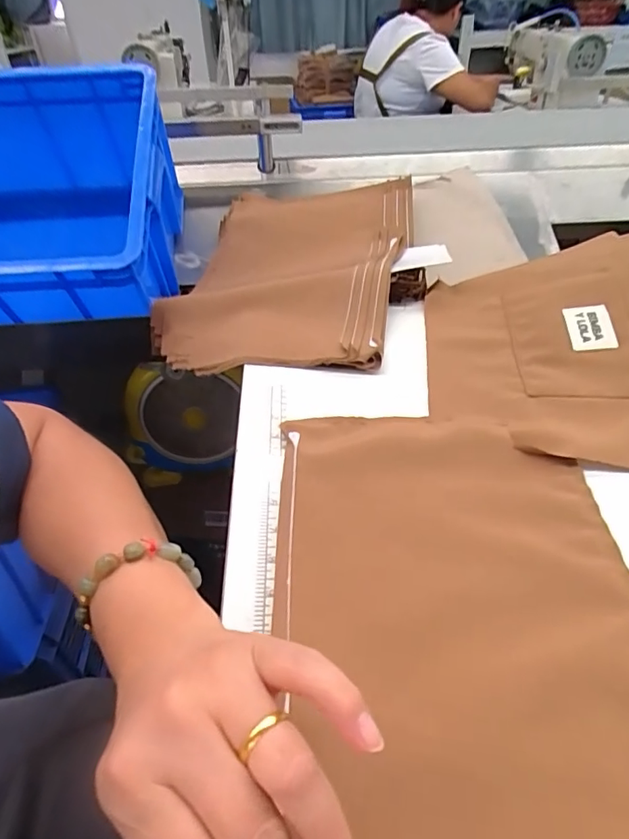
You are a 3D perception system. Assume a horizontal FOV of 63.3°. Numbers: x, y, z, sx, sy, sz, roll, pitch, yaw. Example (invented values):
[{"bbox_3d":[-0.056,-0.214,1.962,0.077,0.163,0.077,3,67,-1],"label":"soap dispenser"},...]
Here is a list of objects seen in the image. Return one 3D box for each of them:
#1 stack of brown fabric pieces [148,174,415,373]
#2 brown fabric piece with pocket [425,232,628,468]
[{"bbox_3d":[-0.027,-0.216,0.711,0.295,0.059,0.479,7,42,12],"label":"stack of brown fabric pieces"},{"bbox_3d":[0.284,-0.090,0.505,0.328,0.057,0.329,4,41,8],"label":"brown fabric piece with pocket"}]

